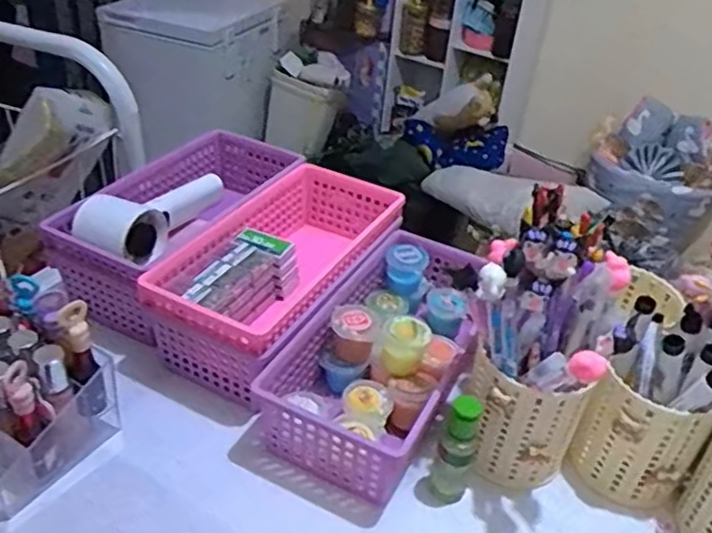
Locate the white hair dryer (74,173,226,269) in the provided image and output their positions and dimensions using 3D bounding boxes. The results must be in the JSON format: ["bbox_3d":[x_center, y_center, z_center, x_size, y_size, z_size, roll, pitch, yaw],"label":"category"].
[{"bbox_3d":[-0.179,-0.058,0.602,0.066,0.046,0.138,15,36,14],"label":"white hair dryer"}]

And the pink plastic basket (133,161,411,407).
[{"bbox_3d":[-0.059,0.003,0.593,0.117,0.080,0.242,20,37,20],"label":"pink plastic basket"}]

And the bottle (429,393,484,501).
[{"bbox_3d":[0.069,0.124,0.459,0.024,0.088,0.020,12,35,10],"label":"bottle"}]

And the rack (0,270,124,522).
[{"bbox_3d":[-0.243,0.067,0.464,0.133,0.121,0.125,23,39,24],"label":"rack"}]

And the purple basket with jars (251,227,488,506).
[{"bbox_3d":[0.028,0.068,0.544,0.115,0.069,0.237,18,37,18],"label":"purple basket with jars"}]

